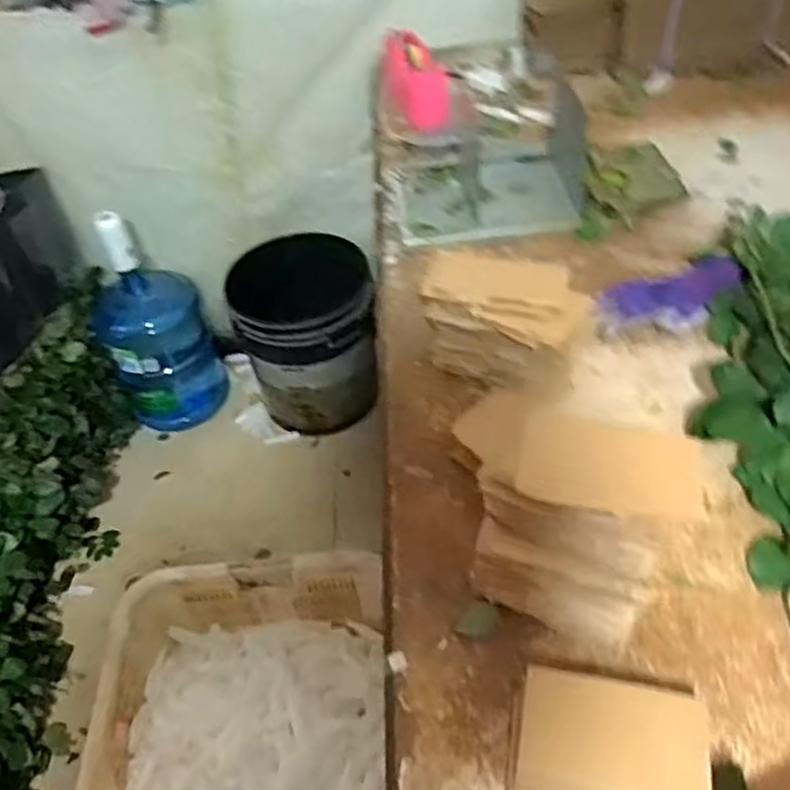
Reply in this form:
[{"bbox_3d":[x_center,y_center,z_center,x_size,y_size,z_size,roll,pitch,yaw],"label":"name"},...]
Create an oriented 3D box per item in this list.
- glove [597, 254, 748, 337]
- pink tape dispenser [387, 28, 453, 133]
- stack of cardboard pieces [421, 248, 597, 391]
[{"bbox_3d":[0.355,-0.126,0.970,0.209,0.036,0.118,-14,46,-7],"label":"glove"},{"bbox_3d":[0.037,-0.579,1.355,0.091,0.060,0.211,-17,72,-9],"label":"pink tape dispenser"},{"bbox_3d":[0.125,-0.082,0.852,0.185,0.130,0.102,22,53,25],"label":"stack of cardboard pieces"}]

